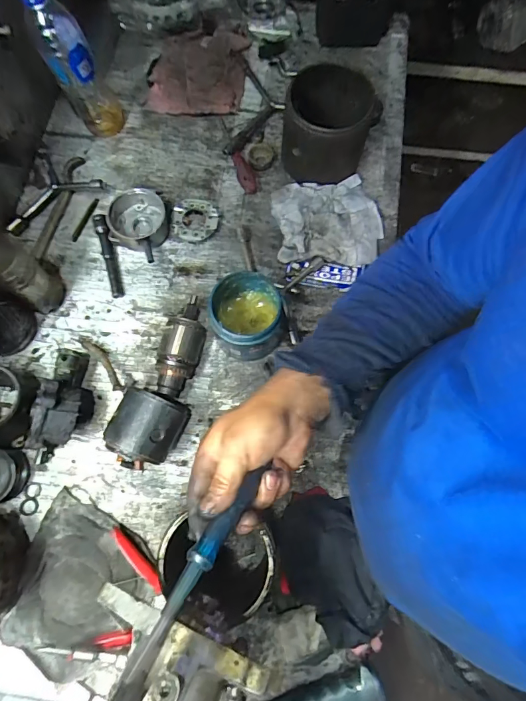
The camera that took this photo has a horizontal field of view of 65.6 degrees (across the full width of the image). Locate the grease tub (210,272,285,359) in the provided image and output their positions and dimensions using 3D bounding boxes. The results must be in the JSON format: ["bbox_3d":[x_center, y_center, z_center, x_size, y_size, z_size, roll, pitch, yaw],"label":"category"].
[{"bbox_3d":[-0.020,-0.041,0.523,0.086,0.096,0.088,0,74,0],"label":"grease tub"}]

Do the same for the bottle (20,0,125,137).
[{"bbox_3d":[-0.263,-0.400,0.567,0.069,0.208,0.078,-27,75,-8],"label":"bottle"}]

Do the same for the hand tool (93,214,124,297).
[{"bbox_3d":[-0.224,-0.138,0.591,0.020,0.021,0.127,-16,74,-5],"label":"hand tool"}]

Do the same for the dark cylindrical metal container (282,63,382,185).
[{"bbox_3d":[0.089,-0.323,0.591,0.112,0.104,0.119,0,74,0],"label":"dark cylindrical metal container"}]

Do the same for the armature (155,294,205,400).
[{"bbox_3d":[-0.105,-0.008,0.543,0.049,0.054,0.136,7,74,2],"label":"armature"}]

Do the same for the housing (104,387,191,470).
[{"bbox_3d":[-0.139,0.097,0.502,0.080,0.084,0.090,24,75,7],"label":"housing"}]

